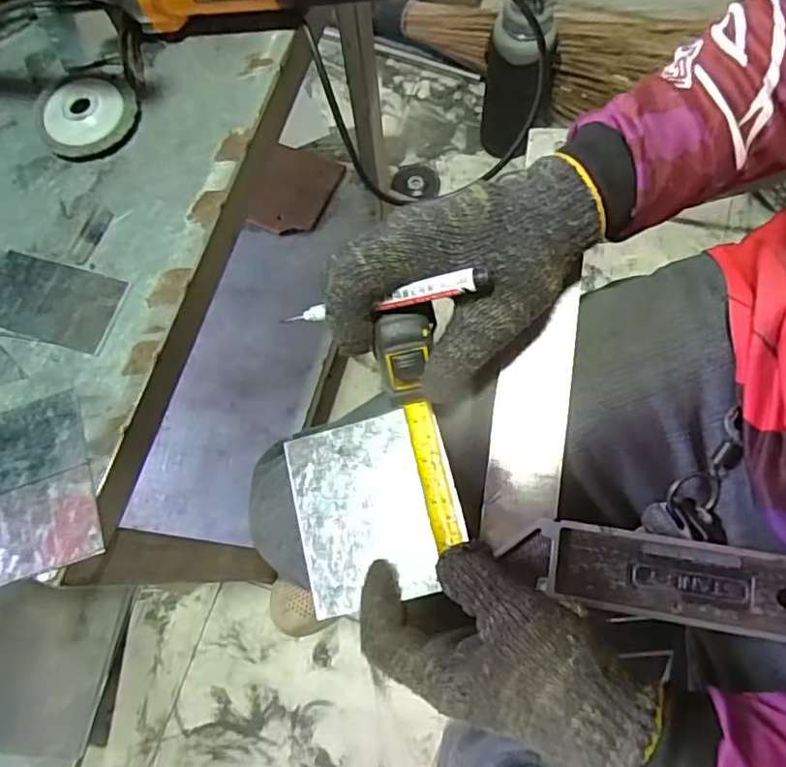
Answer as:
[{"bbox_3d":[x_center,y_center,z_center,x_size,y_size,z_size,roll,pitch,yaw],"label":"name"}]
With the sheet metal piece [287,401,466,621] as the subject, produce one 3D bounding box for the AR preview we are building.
[{"bbox_3d":[-0.010,0.074,0.357,0.098,0.007,0.108,-16,71,8],"label":"sheet metal piece"}]

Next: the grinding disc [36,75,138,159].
[{"bbox_3d":[-0.235,-0.206,0.446,0.073,0.012,0.070,-1,73,3],"label":"grinding disc"}]

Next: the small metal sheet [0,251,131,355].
[{"bbox_3d":[-0.236,-0.058,0.409,0.093,0.004,0.054,15,75,6],"label":"small metal sheet"}]

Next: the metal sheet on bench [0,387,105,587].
[{"bbox_3d":[-0.237,0.067,0.365,0.097,0.005,0.109,-19,72,-3],"label":"metal sheet on bench"}]

